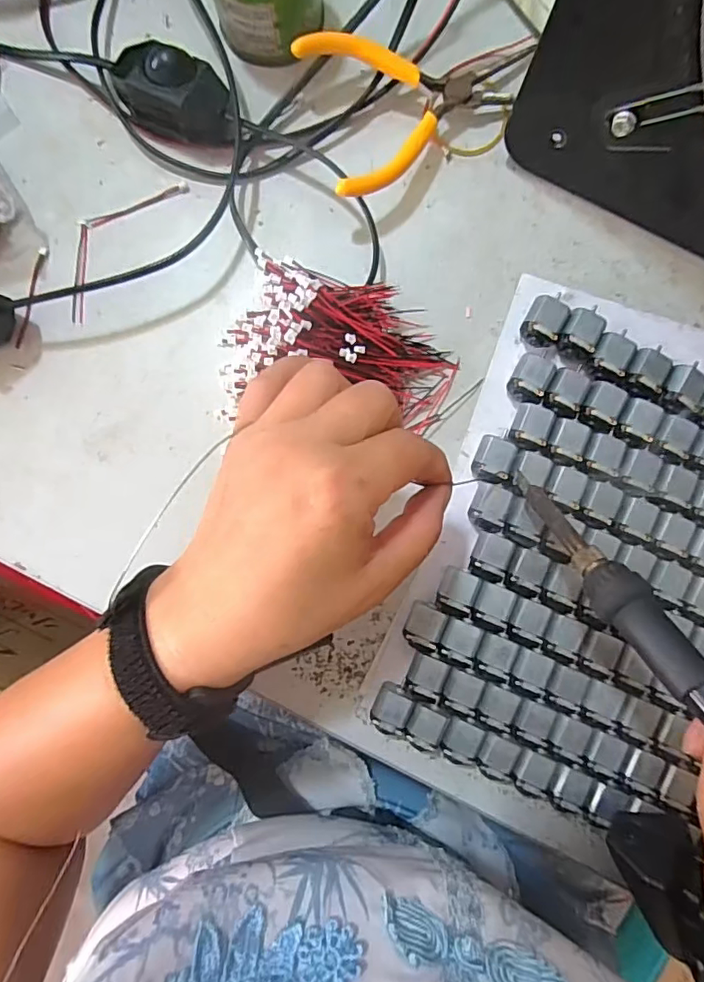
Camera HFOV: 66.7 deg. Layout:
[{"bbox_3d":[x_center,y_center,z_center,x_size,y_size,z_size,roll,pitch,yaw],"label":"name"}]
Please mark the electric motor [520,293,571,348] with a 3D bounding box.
[{"bbox_3d":[0.102,-0.091,0.283,0.019,0.018,0.028,28,90,2],"label":"electric motor"}]

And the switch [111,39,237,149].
[{"bbox_3d":[-0.092,-0.207,0.284,0.066,0.029,0.034,22,90,2],"label":"switch"}]

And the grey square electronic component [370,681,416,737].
[{"bbox_3d":[0.021,0.114,0.283,0.019,0.016,0.022,23,90,2],"label":"grey square electronic component"}]

